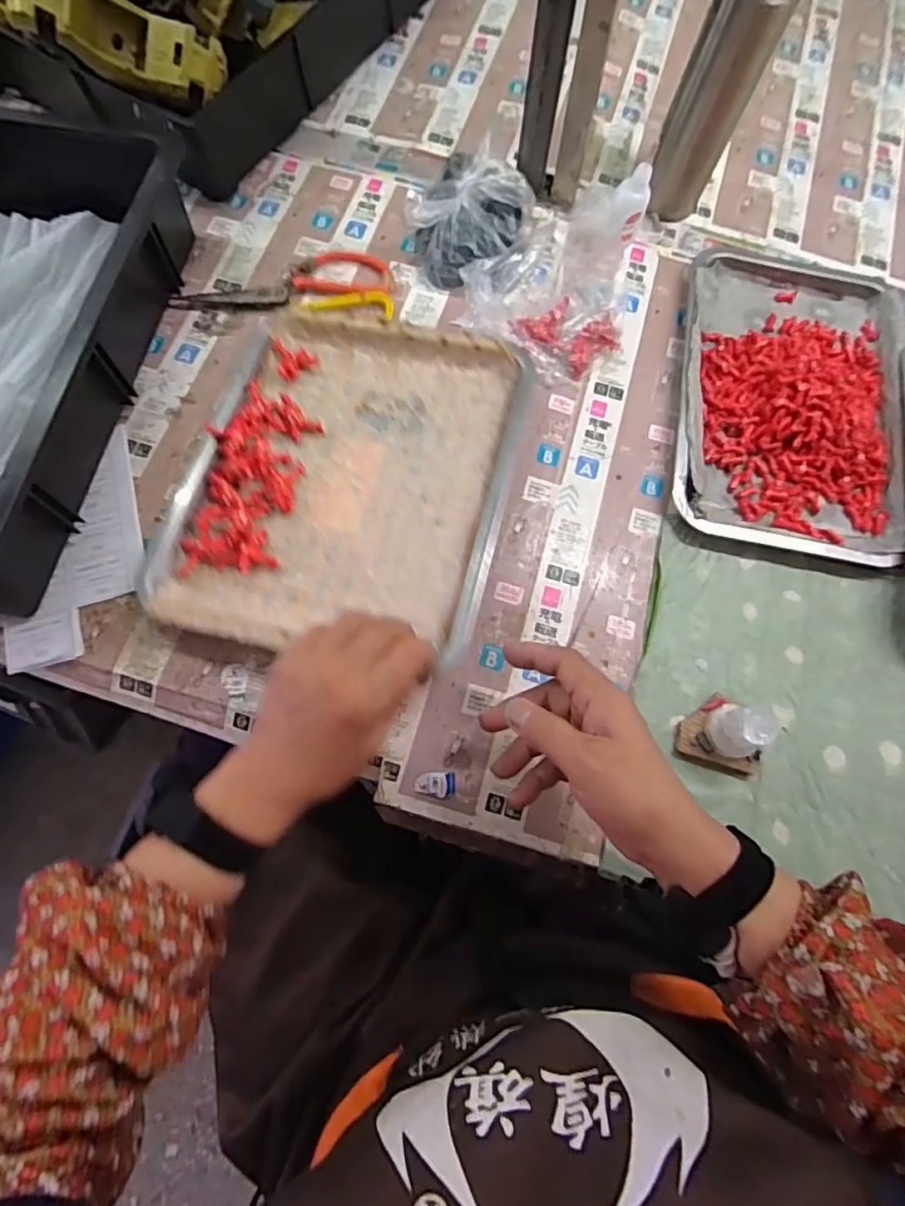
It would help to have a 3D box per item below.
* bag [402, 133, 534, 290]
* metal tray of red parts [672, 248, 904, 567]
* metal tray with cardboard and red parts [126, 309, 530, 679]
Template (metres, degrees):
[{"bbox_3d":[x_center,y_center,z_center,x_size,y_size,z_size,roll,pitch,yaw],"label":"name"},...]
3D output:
[{"bbox_3d":[0.019,-0.360,0.559,0.108,0.054,0.141,22,73,6],"label":"bag"},{"bbox_3d":[0.304,-0.190,0.531,0.198,0.032,0.298,13,73,3],"label":"metal tray of red parts"},{"bbox_3d":[-0.087,-0.104,0.484,0.258,0.037,0.299,14,73,3],"label":"metal tray with cardboard and red parts"}]

